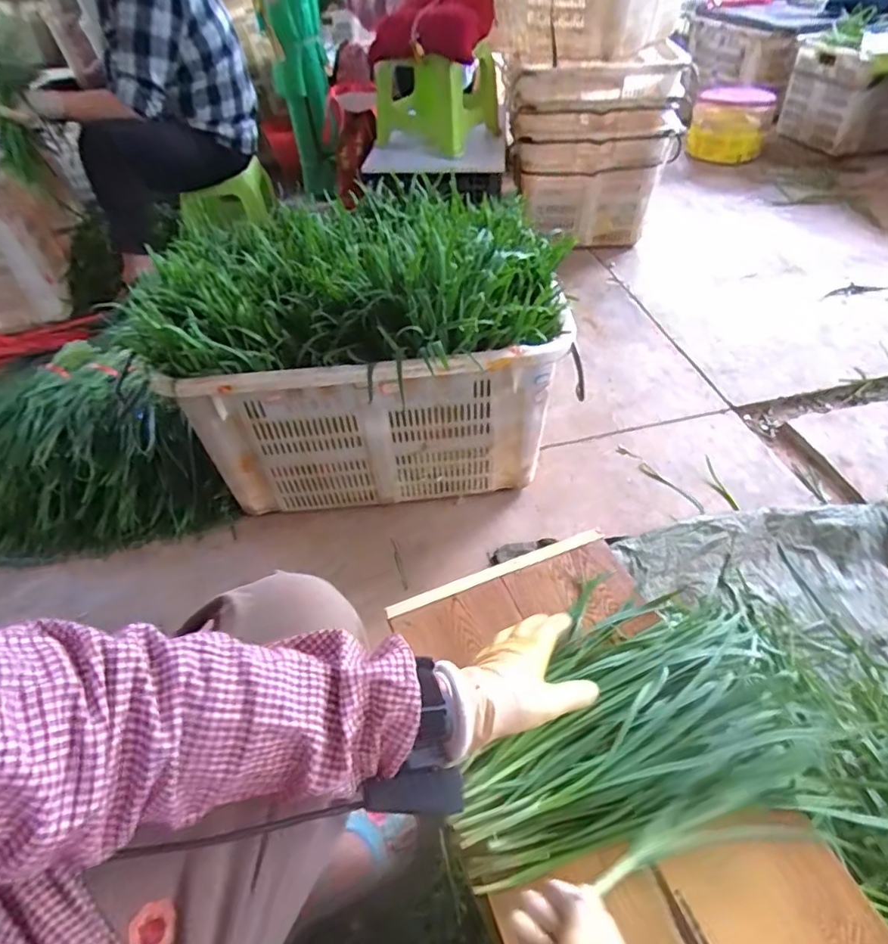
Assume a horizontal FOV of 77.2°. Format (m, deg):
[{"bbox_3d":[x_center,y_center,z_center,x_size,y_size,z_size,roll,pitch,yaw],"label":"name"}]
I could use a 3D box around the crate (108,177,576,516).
[{"bbox_3d":[-0.127,-0.237,1.063,0.666,0.423,0.453,-2,46,1],"label":"crate"}]

